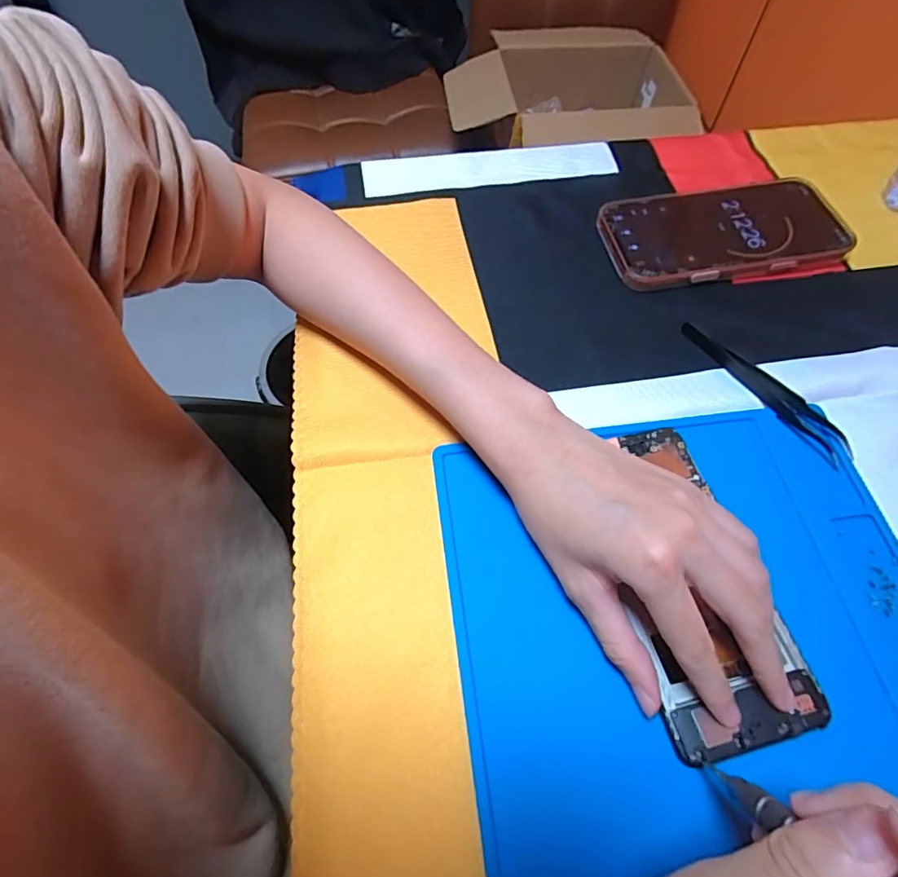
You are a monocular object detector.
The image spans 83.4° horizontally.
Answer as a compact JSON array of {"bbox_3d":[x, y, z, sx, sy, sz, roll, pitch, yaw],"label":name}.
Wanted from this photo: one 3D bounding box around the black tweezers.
[{"bbox_3d":[0.186,-0.031,0.300,0.017,0.008,0.113,-30,65,-15],"label":"black tweezers"}]

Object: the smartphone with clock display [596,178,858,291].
[{"bbox_3d":[0.197,-0.149,0.362,0.167,0.014,0.082,-8,62,-4],"label":"smartphone with clock display"}]

